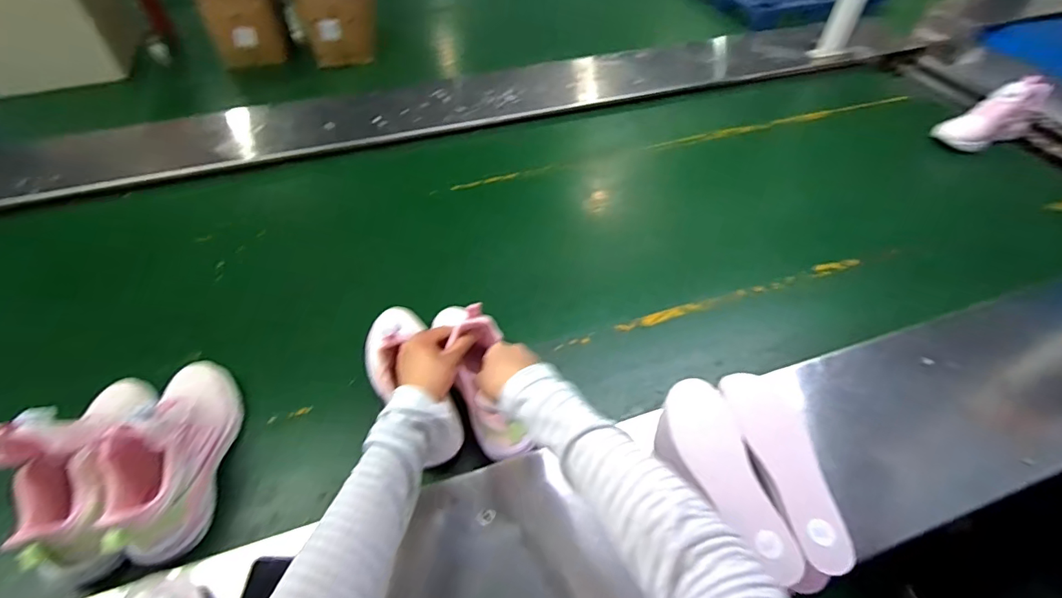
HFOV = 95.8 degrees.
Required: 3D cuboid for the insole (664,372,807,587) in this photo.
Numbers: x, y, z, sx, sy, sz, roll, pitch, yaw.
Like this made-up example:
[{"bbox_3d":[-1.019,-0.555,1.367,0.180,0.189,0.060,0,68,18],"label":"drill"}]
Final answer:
[{"bbox_3d":[0.218,0.195,0.543,0.075,0.016,0.226,-8,51,-7],"label":"insole"}]

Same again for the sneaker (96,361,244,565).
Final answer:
[{"bbox_3d":[-0.440,0.168,0.582,0.082,0.130,0.264,-6,51,-5],"label":"sneaker"}]

